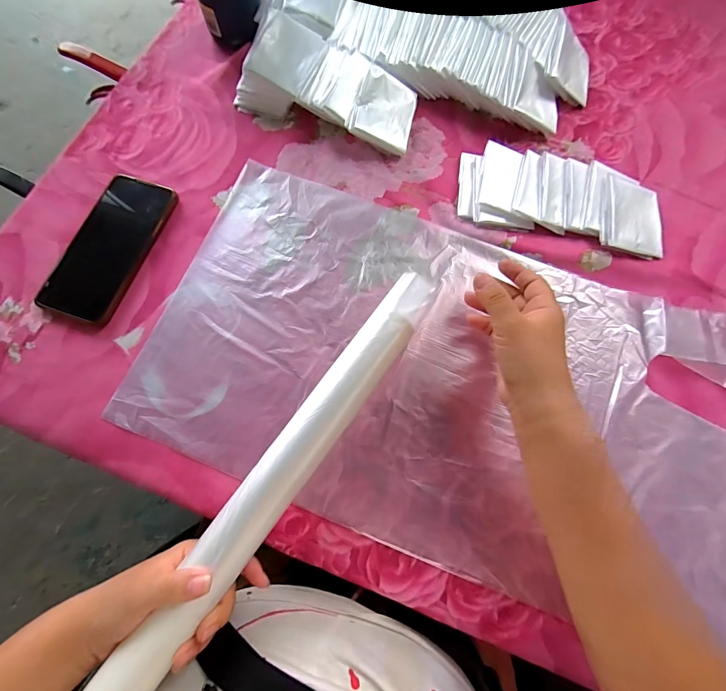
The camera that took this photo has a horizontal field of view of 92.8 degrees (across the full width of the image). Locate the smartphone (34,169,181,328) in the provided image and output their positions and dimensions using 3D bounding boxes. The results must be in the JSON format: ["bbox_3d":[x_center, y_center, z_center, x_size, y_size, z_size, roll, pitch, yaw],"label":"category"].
[{"bbox_3d":[-0.263,-0.103,0.360,0.080,0.013,0.161,19,75,5],"label":"smartphone"}]

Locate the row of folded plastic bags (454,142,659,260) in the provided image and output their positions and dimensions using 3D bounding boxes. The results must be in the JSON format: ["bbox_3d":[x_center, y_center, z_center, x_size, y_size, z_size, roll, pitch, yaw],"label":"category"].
[{"bbox_3d":[0.213,-0.161,0.376,0.213,0.016,0.099,11,75,3],"label":"row of folded plastic bags"}]

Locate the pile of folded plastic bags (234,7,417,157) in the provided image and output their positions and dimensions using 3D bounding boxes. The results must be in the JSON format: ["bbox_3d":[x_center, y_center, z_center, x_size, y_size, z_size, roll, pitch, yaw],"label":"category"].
[{"bbox_3d":[-0.036,-0.295,0.394,0.204,0.047,0.100,21,76,6],"label":"pile of folded plastic bags"}]

